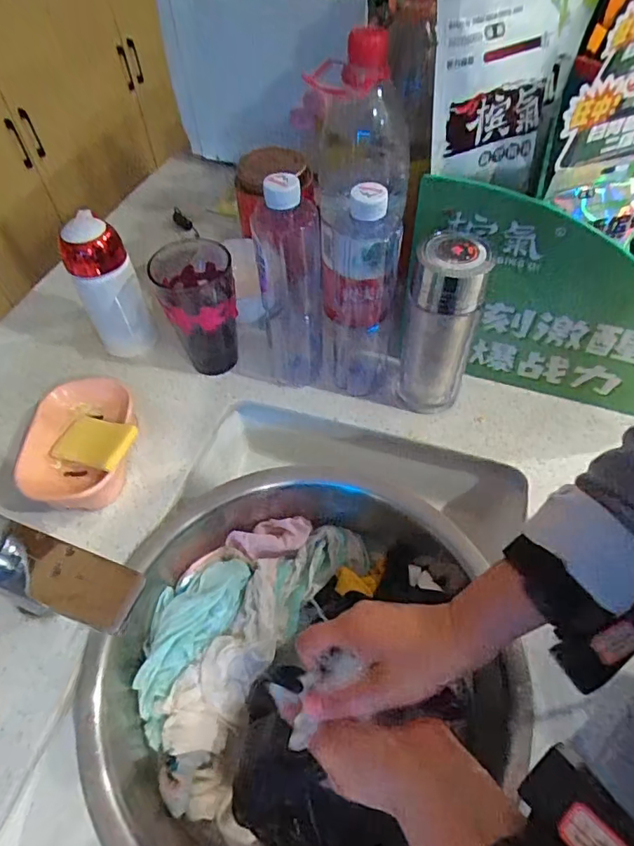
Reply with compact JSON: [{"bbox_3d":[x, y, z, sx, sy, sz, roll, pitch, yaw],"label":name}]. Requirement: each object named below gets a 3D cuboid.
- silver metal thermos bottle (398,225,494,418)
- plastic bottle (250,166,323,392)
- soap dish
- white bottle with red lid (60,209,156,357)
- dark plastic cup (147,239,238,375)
[{"bbox_3d":[0.124,-0.095,0.516,0.067,0.189,0.072,11,54,10],"label":"silver metal thermos bottle"},{"bbox_3d":[-0.027,-0.140,0.530,0.062,0.233,0.055,-2,53,0],"label":"plastic bottle"},{"bbox_3d":[-0.246,0.021,0.530,0.096,0.053,0.143,-5,53,-2],"label":"soap dish"},{"bbox_3d":[-0.236,-0.149,0.586,0.064,0.163,0.059,-23,56,-15],"label":"white bottle with red lid"},{"bbox_3d":[-0.130,-0.123,0.583,0.082,0.132,0.093,-9,53,-5],"label":"dark plastic cup"}]

